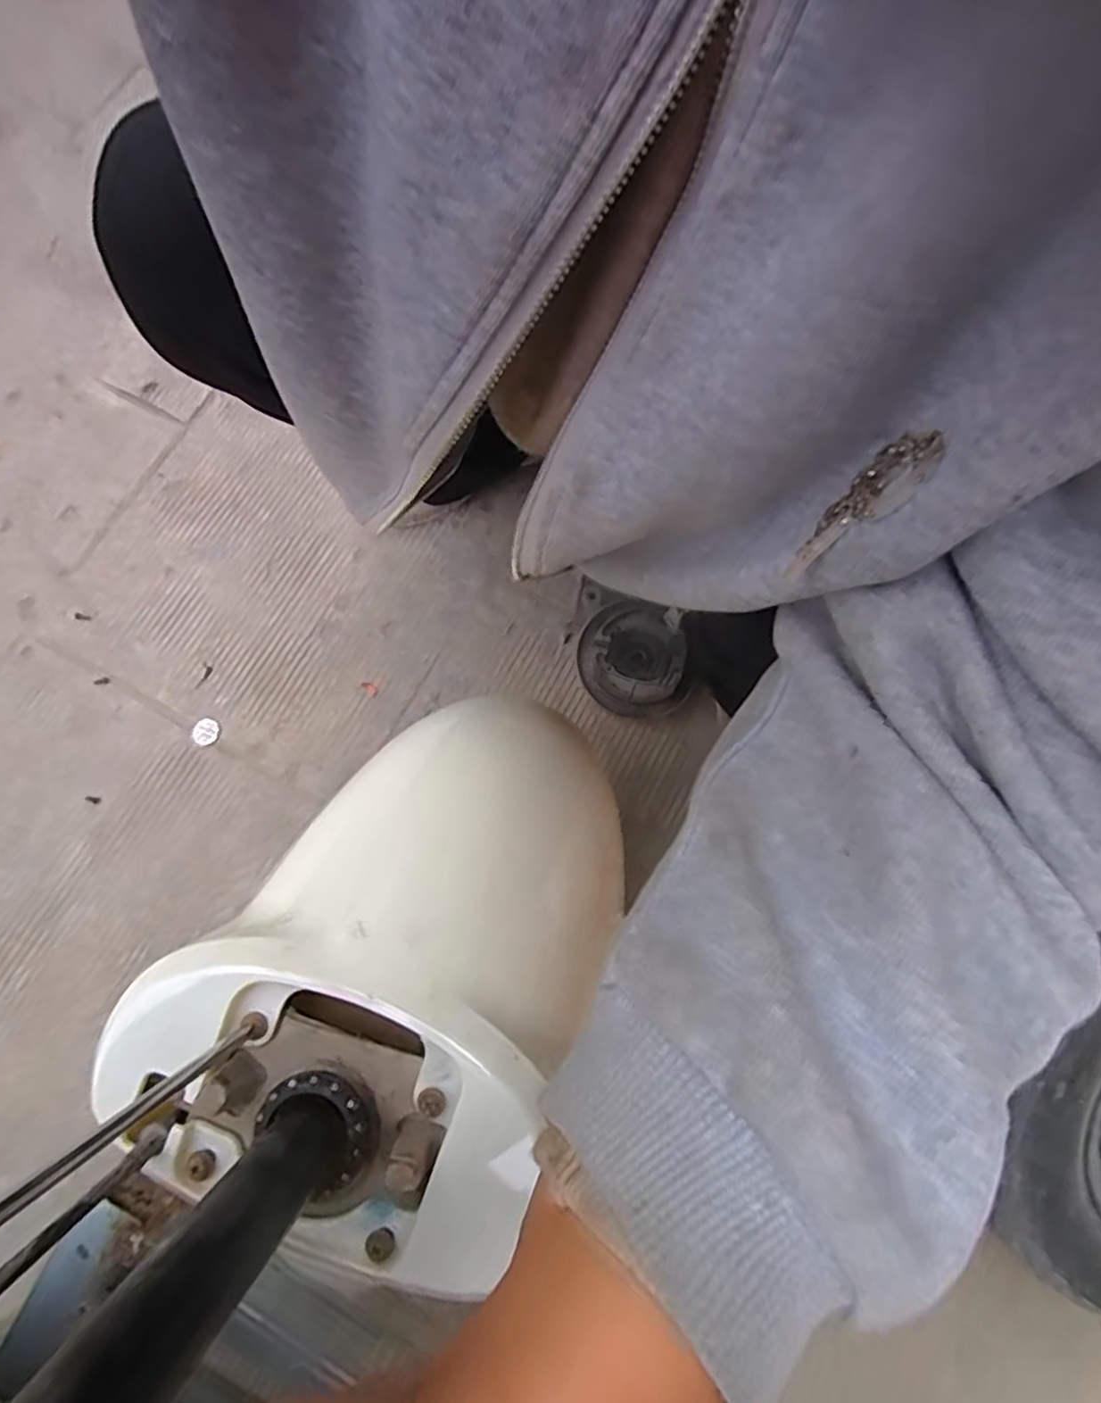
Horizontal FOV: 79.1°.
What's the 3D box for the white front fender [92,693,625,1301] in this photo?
[{"bbox_3d":[-0.057,0.106,0.356,0.175,0.171,0.256,25,77,8],"label":"white front fender"}]

